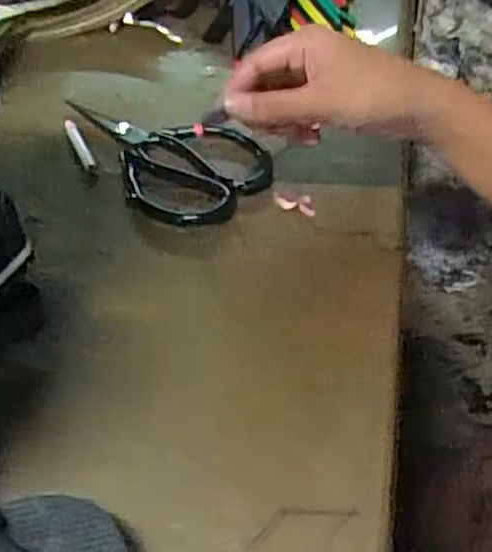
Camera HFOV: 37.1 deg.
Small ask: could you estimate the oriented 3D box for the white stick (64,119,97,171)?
[{"bbox_3d":[-0.126,-0.101,0.555,0.008,0.009,0.065,-21,51,-15],"label":"white stick"}]

